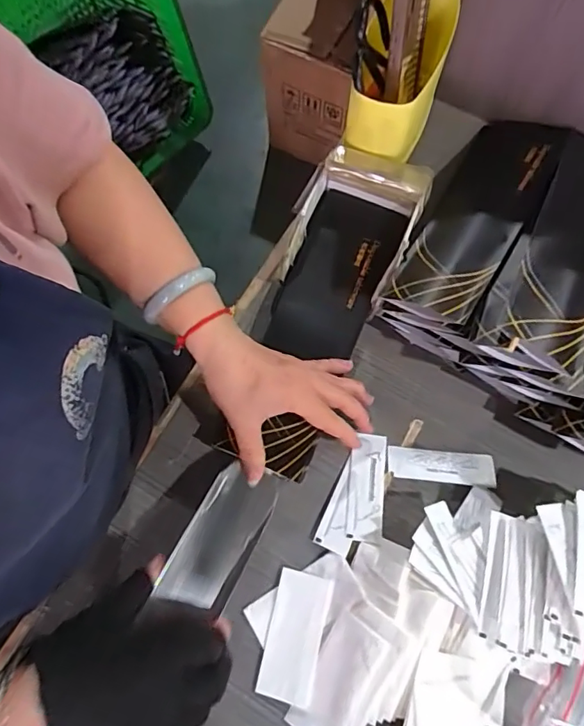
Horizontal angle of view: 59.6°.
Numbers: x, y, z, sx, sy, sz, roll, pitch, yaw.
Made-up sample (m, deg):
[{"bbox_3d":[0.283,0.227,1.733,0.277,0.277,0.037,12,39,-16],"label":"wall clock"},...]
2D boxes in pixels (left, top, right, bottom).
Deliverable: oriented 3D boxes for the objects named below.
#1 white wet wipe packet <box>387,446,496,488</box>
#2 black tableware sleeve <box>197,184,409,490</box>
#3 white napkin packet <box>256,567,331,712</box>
[{"bbox_3d":[0.133,0.092,0.454,0.092,0.004,0.029,6,61,3],"label":"white wet wipe packet"},{"bbox_3d":[0.017,-0.038,0.479,0.100,0.021,0.279,22,76,14],"label":"black tableware sleeve"},{"bbox_3d":[0.002,0.222,0.414,0.044,0.012,0.094,12,73,5],"label":"white napkin packet"}]

